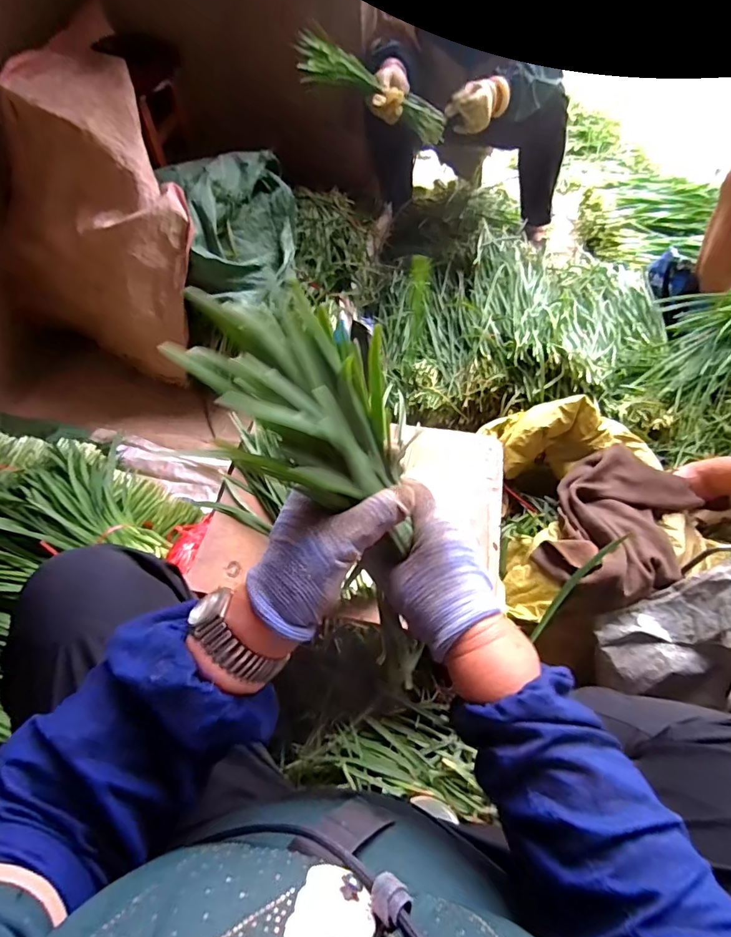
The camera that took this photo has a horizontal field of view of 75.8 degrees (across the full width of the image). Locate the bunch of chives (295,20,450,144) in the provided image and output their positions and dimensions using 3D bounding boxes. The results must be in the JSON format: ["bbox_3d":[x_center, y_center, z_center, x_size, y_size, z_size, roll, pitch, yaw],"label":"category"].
[{"bbox_3d":[0.028,-0.823,1.037,0.372,0.083,0.075,10,50,-32],"label":"bunch of chives"}]

